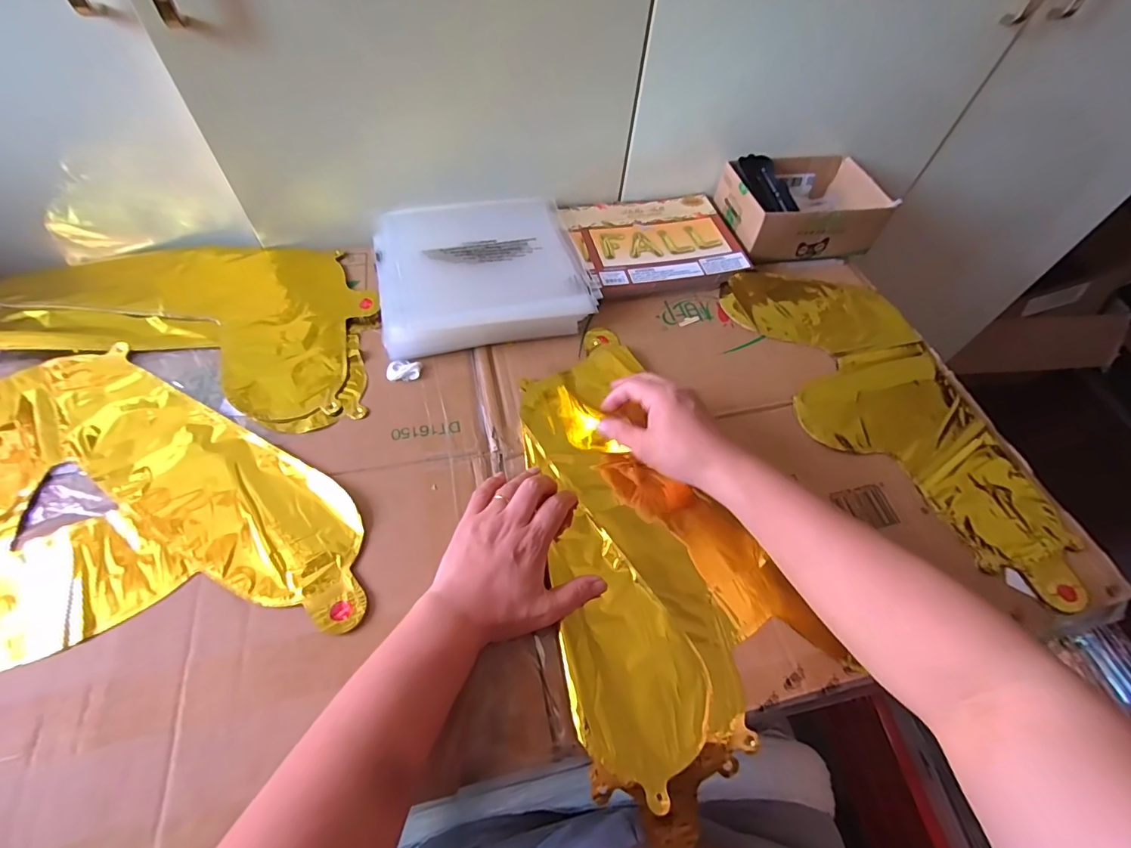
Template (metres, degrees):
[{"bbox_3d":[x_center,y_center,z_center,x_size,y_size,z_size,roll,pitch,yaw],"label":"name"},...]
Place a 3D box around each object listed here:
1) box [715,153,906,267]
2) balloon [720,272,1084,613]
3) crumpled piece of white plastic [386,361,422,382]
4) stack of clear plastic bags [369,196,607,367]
[{"bbox_3d":[0.302,-0.287,0.638,0.178,0.068,0.137,-7,59,-9],"label":"box"},{"bbox_3d":[0.339,-0.026,0.507,0.200,0.015,0.414,-12,59,-12],"label":"balloon"},{"bbox_3d":[-0.164,-0.054,0.495,0.033,0.008,0.020,-1,58,-5],"label":"crumpled piece of white plastic"},{"bbox_3d":[-0.097,-0.186,0.567,0.229,0.031,0.229,-11,59,-11],"label":"stack of clear plastic bags"}]

